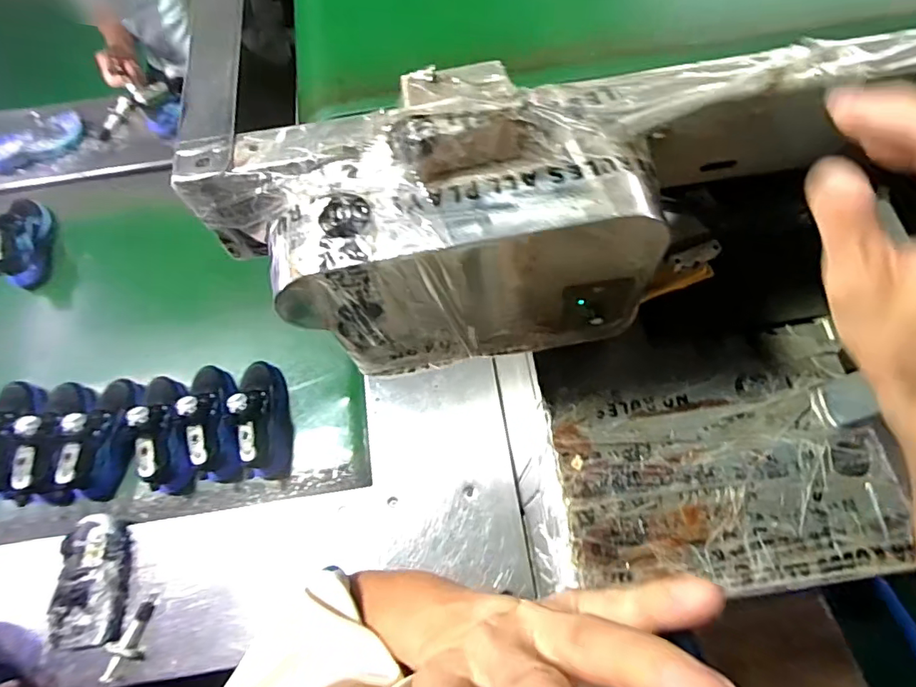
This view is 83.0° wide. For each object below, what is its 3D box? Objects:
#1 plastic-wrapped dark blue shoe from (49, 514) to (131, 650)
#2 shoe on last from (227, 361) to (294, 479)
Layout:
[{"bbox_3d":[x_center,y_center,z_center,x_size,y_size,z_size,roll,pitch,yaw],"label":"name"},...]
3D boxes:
[{"bbox_3d":[-0.585,0.378,0.831,0.099,0.057,0.189,-5,69,0],"label":"plastic-wrapped dark blue shoe"},{"bbox_3d":[-0.350,0.128,0.929,0.084,0.114,0.217,-16,69,-4],"label":"shoe on last"}]

